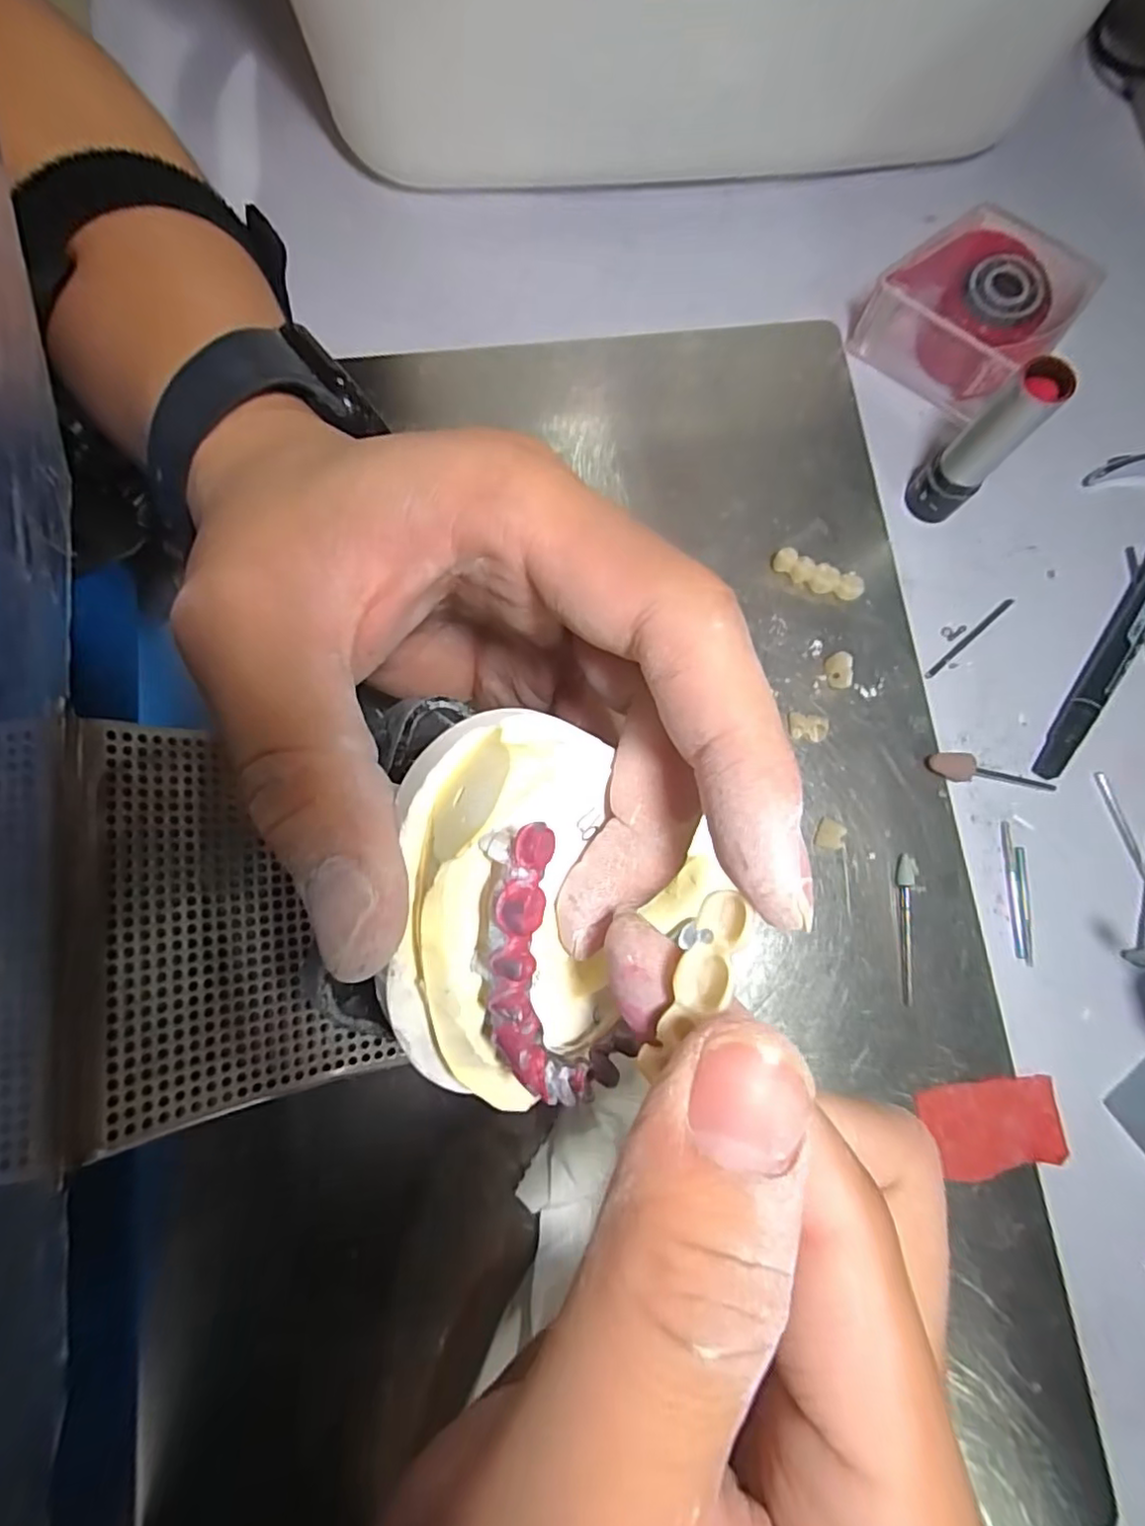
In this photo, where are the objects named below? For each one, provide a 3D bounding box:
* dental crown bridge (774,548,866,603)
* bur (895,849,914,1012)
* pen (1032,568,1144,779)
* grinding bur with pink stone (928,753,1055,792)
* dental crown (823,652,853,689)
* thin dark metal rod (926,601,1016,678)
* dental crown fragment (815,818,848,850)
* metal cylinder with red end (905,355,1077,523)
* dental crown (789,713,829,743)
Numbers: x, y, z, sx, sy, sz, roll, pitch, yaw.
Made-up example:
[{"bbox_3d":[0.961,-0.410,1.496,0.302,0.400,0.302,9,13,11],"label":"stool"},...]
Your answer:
[{"bbox_3d":[0.087,-0.066,0.227,0.032,0.010,0.008,20,79,3],"label":"dental crown bridge"},{"bbox_3d":[0.108,0.053,0.206,0.006,0.004,0.047,5,79,0],"label":"bur"},{"bbox_3d":[0.199,-0.055,0.224,0.012,0.014,0.140,35,80,5],"label":"pen"},{"bbox_3d":[0.143,0.003,0.216,0.044,0.007,0.008,5,79,0],"label":"grinding bur with pink stone"},{"bbox_3d":[0.091,-0.032,0.220,0.008,0.008,0.011,2,79,-1],"label":"dental crown"},{"bbox_3d":[0.142,-0.045,0.227,0.044,0.004,0.004,-40,82,-7],"label":"thin dark metal rod"},{"bbox_3d":[0.085,0.024,0.210,0.008,0.006,0.009,16,79,2],"label":"dental crown fragment"},{"bbox_3d":[0.133,-0.103,0.210,0.019,0.060,0.016,39,81,6],"label":"metal cylinder with red end"},{"bbox_3d":[0.080,-0.012,0.217,0.013,0.006,0.008,9,79,0],"label":"dental crown"}]

